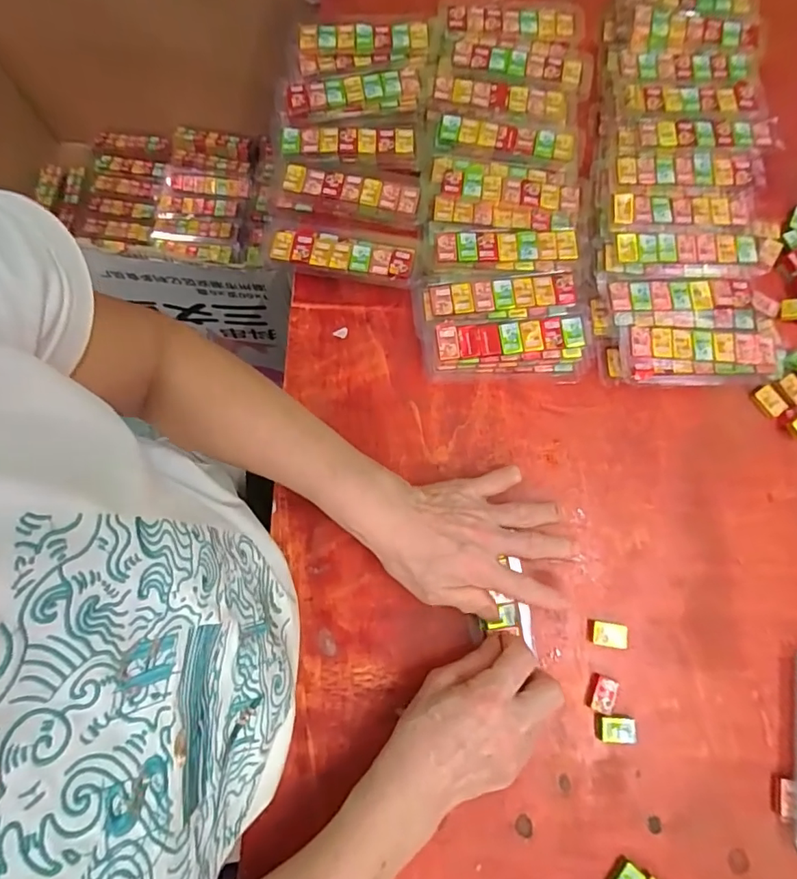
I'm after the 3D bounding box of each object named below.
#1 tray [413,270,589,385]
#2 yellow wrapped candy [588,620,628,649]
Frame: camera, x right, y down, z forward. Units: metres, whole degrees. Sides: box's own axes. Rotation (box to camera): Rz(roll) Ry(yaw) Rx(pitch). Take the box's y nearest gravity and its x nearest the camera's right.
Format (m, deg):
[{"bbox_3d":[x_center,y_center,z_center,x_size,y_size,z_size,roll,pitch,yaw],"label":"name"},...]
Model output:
[{"bbox_3d":[0.088,-0.095,0.436,0.145,0.035,0.087,-1,76,-1],"label":"tray"},{"bbox_3d":[0.160,0.149,0.392,0.025,0.012,0.017,8,76,2],"label":"yellow wrapped candy"}]

